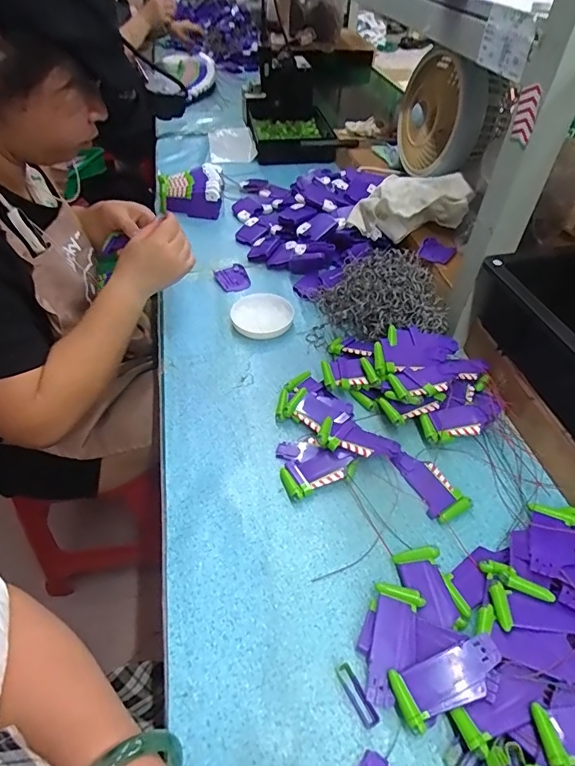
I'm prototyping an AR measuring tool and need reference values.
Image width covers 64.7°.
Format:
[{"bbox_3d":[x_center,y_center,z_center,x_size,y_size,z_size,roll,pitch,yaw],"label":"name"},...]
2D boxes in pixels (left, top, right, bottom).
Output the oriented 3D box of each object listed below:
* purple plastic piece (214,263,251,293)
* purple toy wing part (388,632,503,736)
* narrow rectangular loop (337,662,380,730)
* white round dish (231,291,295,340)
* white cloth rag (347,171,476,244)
[{"bbox_3d":[-0.090,-0.173,0.751,0.052,0.012,0.057,-23,52,-22],"label":"purple plastic piece"},{"bbox_3d":[0.127,0.231,0.356,0.088,0.016,0.039,-17,50,-17],"label":"purple toy wing part"},{"bbox_3d":[0.055,0.247,0.359,0.012,0.011,0.046,-22,51,-21],"label":"narrow rectangular loop"},{"bbox_3d":[-0.036,-0.100,0.660,0.086,0.016,0.084,1,47,-1],"label":"white round dish"},{"bbox_3d":[0.197,-0.280,0.734,0.189,0.085,0.078,-8,46,9],"label":"white cloth rag"}]

